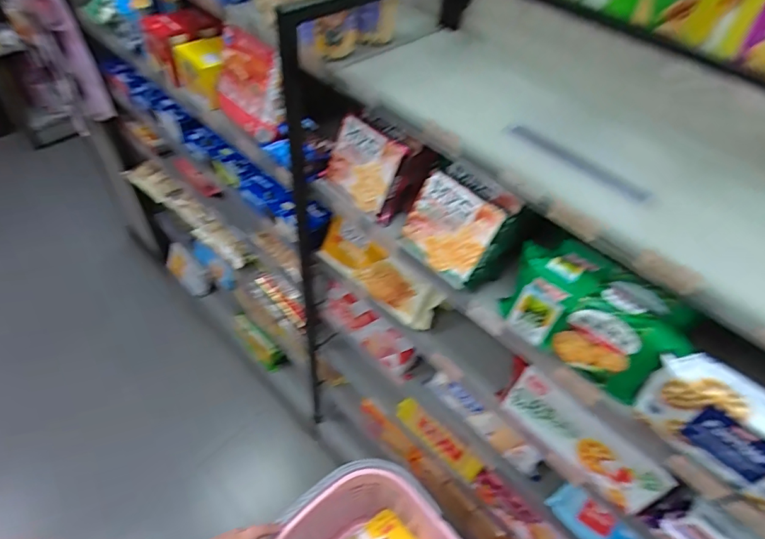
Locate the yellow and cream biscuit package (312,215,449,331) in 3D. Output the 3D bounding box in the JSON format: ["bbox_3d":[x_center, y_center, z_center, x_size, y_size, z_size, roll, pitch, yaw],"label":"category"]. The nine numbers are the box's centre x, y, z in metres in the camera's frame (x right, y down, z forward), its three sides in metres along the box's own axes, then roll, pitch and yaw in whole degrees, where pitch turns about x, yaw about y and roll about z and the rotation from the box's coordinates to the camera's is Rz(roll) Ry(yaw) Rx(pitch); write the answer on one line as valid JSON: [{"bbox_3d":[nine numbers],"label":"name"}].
[{"bbox_3d":[-0.011,0.005,0.822,0.242,0.082,0.043,36,57,23],"label":"yellow and cream biscuit package"}]

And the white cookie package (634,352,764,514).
[{"bbox_3d":[0.352,0.157,0.481,0.056,0.094,0.166,-36,61,-29],"label":"white cookie package"}]

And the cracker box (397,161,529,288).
[{"bbox_3d":[0.101,-0.058,0.649,0.142,0.126,0.048,38,27,23],"label":"cracker box"}]

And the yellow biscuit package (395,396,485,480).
[{"bbox_3d":[0.112,0.352,1.004,0.213,0.079,0.031,39,58,25],"label":"yellow biscuit package"}]

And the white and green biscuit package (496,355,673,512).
[{"bbox_3d":[0.274,0.221,0.664,0.226,0.099,0.045,39,43,24],"label":"white and green biscuit package"}]

